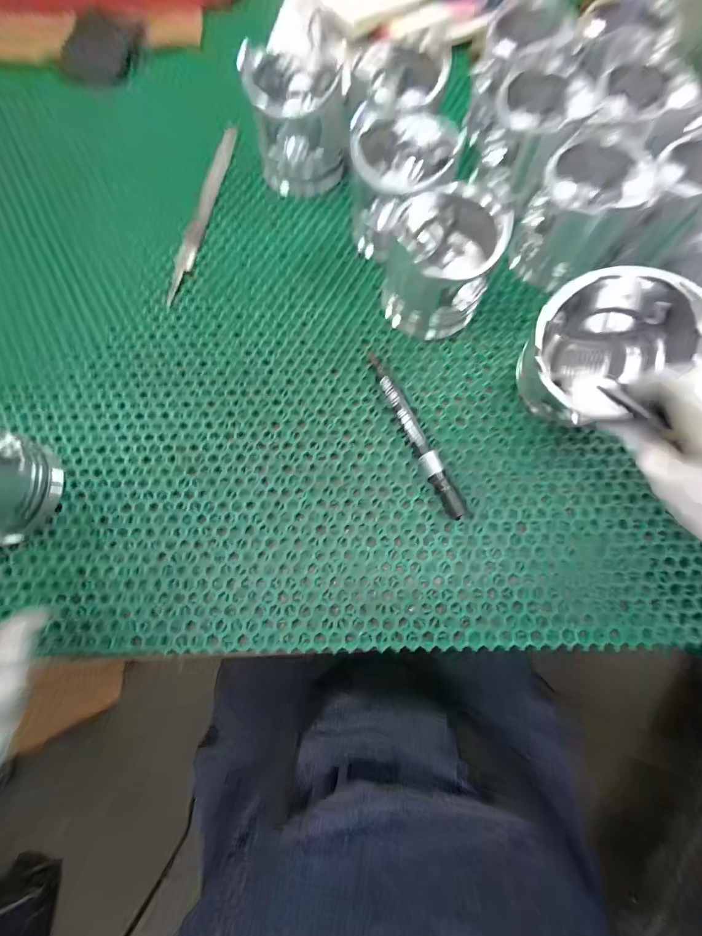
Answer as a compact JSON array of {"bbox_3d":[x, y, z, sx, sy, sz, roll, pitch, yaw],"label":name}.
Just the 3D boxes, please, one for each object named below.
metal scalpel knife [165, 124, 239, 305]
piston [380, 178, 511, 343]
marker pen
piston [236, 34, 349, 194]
[{"bbox_3d":[-0.163,-0.279,0.378,0.021,0.005,0.229,11,77,4],"label":"metal scalpel knife"},{"bbox_3d":[0.077,-0.177,0.302,0.090,0.084,0.092,6,77,3],"label":"piston"},{"bbox_3d":[0.055,-0.033,0.301,0.019,0.018,0.164,-24,77,-4],"label":"marker pen"},{"bbox_3d":[-0.052,-0.358,0.357,0.092,0.088,0.092,-10,76,-1],"label":"piston"}]

